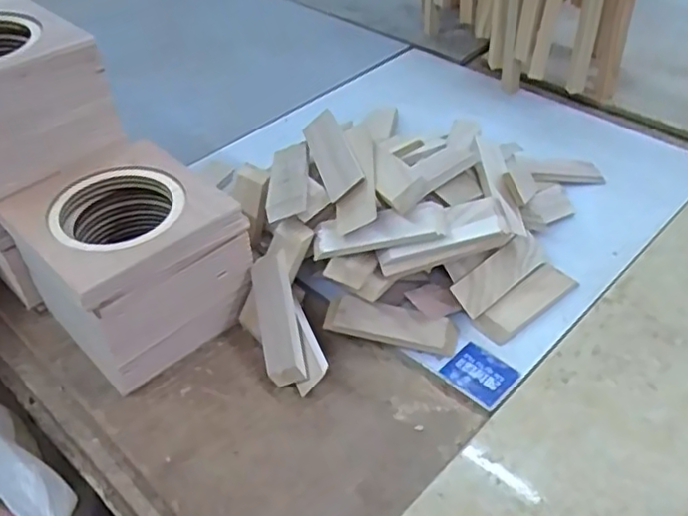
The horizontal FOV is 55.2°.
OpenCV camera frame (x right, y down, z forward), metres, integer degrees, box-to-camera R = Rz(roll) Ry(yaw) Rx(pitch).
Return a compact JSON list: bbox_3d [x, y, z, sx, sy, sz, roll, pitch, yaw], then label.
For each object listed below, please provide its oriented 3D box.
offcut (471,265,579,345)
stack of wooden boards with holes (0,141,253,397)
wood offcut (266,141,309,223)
[{"bbox_3d":[0.145,0.034,0.518,0.098,0.015,0.028,-32,49,-27],"label":"offcut"},{"bbox_3d":[-0.158,0.003,0.500,0.123,0.126,0.133,-35,51,-29],"label":"stack of wooden boards with holes"},{"bbox_3d":[-0.042,-0.061,0.507,0.032,0.012,0.086,-18,42,15],"label":"wood offcut"}]

